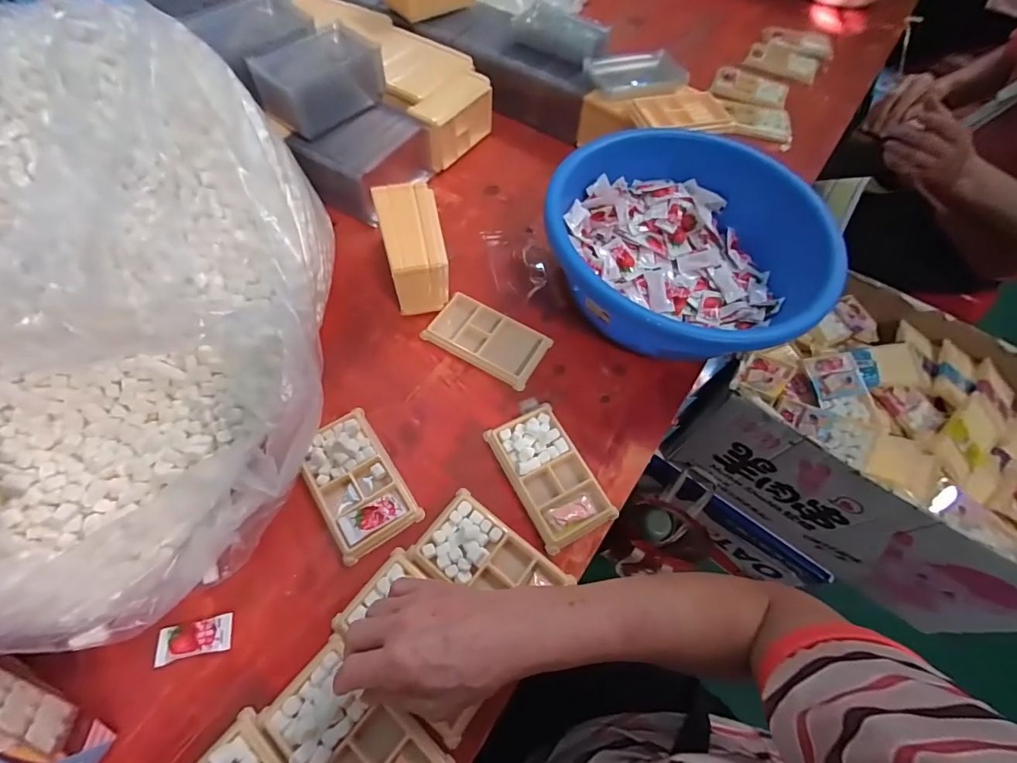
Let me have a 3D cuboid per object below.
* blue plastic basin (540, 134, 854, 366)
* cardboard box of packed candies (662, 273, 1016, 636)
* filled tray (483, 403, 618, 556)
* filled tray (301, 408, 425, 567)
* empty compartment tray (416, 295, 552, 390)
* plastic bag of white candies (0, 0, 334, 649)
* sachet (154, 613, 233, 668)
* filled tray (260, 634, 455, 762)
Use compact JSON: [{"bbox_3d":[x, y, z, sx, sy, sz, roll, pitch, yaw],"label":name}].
[{"bbox_3d":[0.207,-0.163,0.549,0.302,0.122,0.302,2,61,-3],"label":"blue plastic basin"},{"bbox_3d":[0.631,0.098,0.778,0.551,0.283,0.379,35,64,14],"label":"cardboard box of packed candies"},{"bbox_3d":[0.041,0.093,0.455,0.075,0.017,0.137,-25,66,-17],"label":"filled tray"},{"bbox_3d":[-0.151,0.096,0.437,0.076,0.018,0.131,-30,67,-19],"label":"filled tray"},{"bbox_3d":[-0.024,-0.051,0.532,0.133,0.012,0.075,28,63,11],"label":"empty compartment tray"},{"bbox_3d":[-0.404,-0.058,0.394,0.443,0.208,0.518,-6,62,-8],"label":"plastic bag of white candies"},{"bbox_3d":[-0.260,0.213,0.370,0.057,0.008,0.027,-9,62,-9],"label":"sachet"},{"bbox_3d":[-0.117,0.276,0.340,0.137,0.015,0.076,39,65,16],"label":"filled tray"}]

